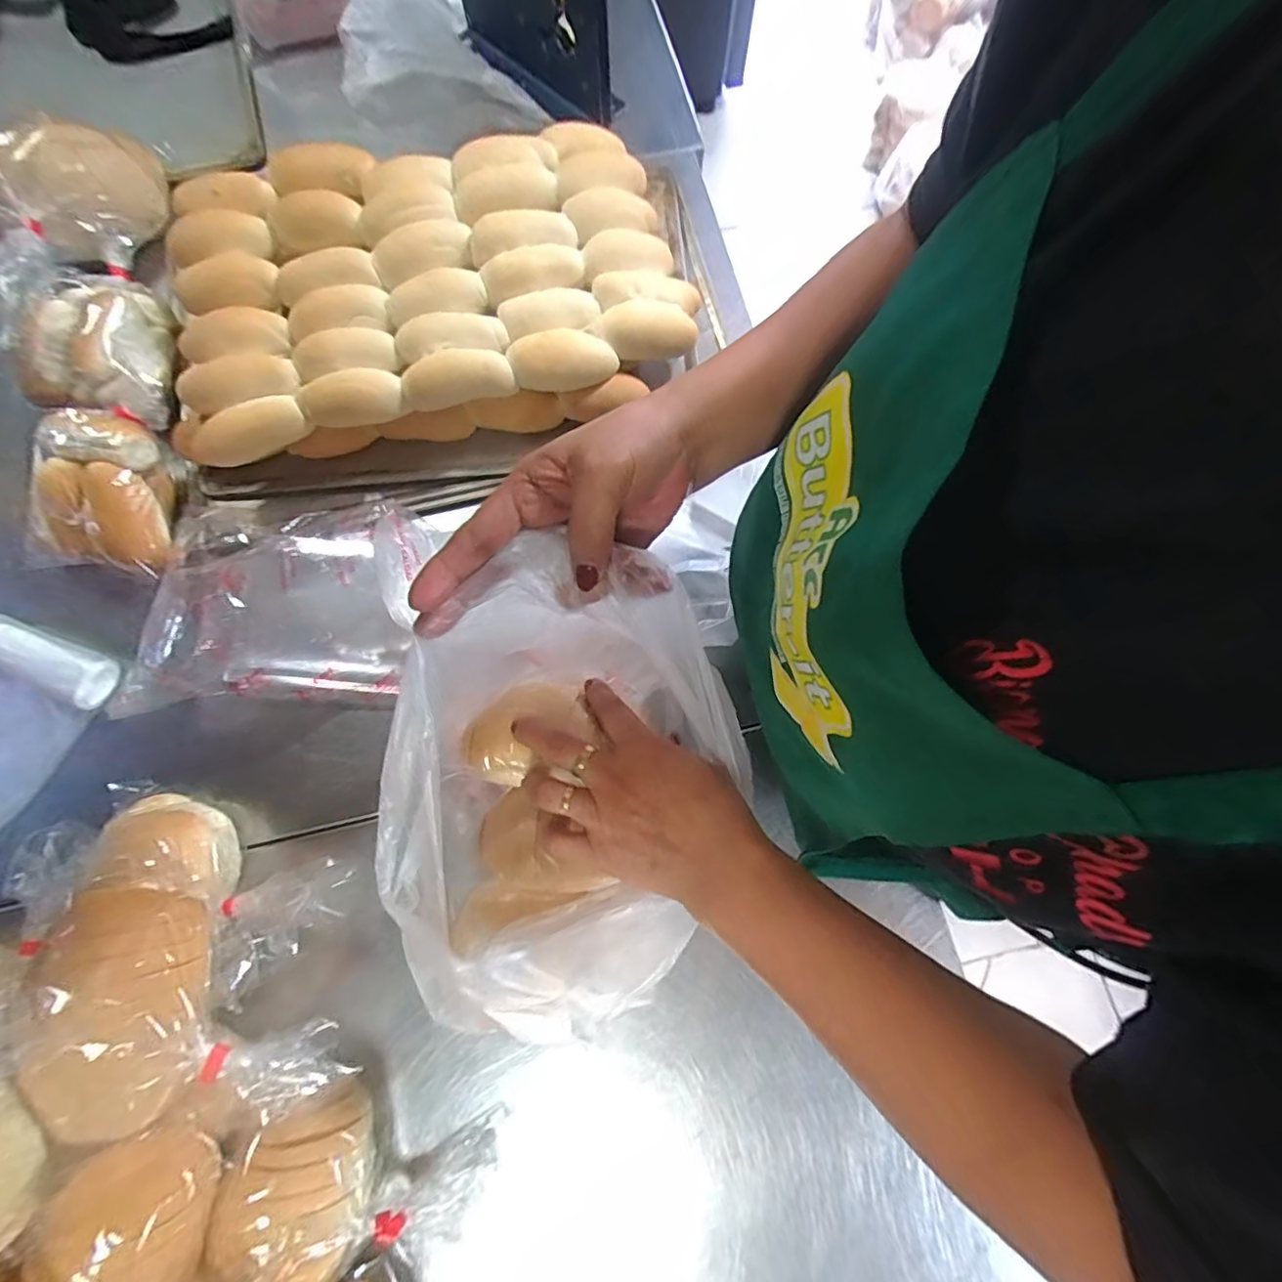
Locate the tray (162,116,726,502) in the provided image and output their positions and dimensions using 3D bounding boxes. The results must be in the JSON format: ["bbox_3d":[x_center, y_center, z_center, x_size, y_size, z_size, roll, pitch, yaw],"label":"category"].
[{"bbox_3d":[-0.166,-0.302,0.512,0.471,0.081,0.280,-15,76,-4],"label":"tray"}]

